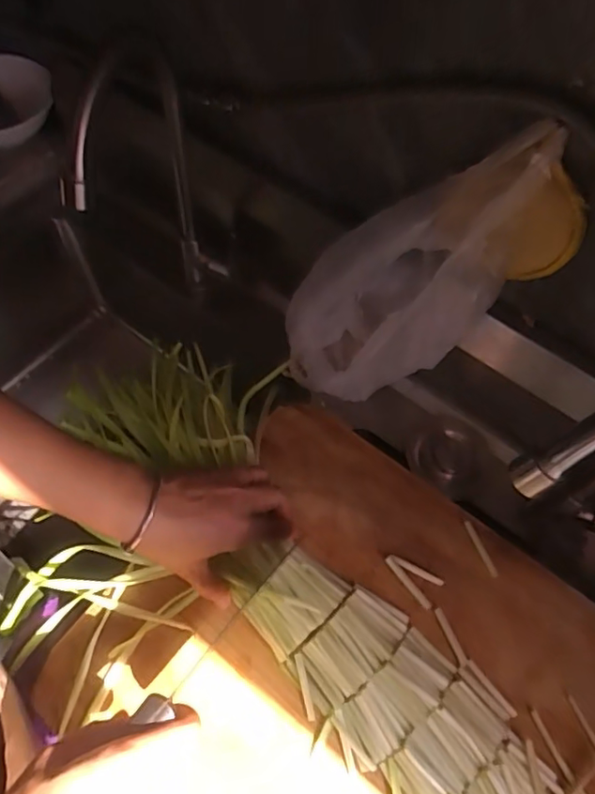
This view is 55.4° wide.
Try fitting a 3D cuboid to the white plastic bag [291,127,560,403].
[{"bbox_3d":[0.086,-0.091,0.484,0.091,0.321,0.108,16,59,-26],"label":"white plastic bag"}]

